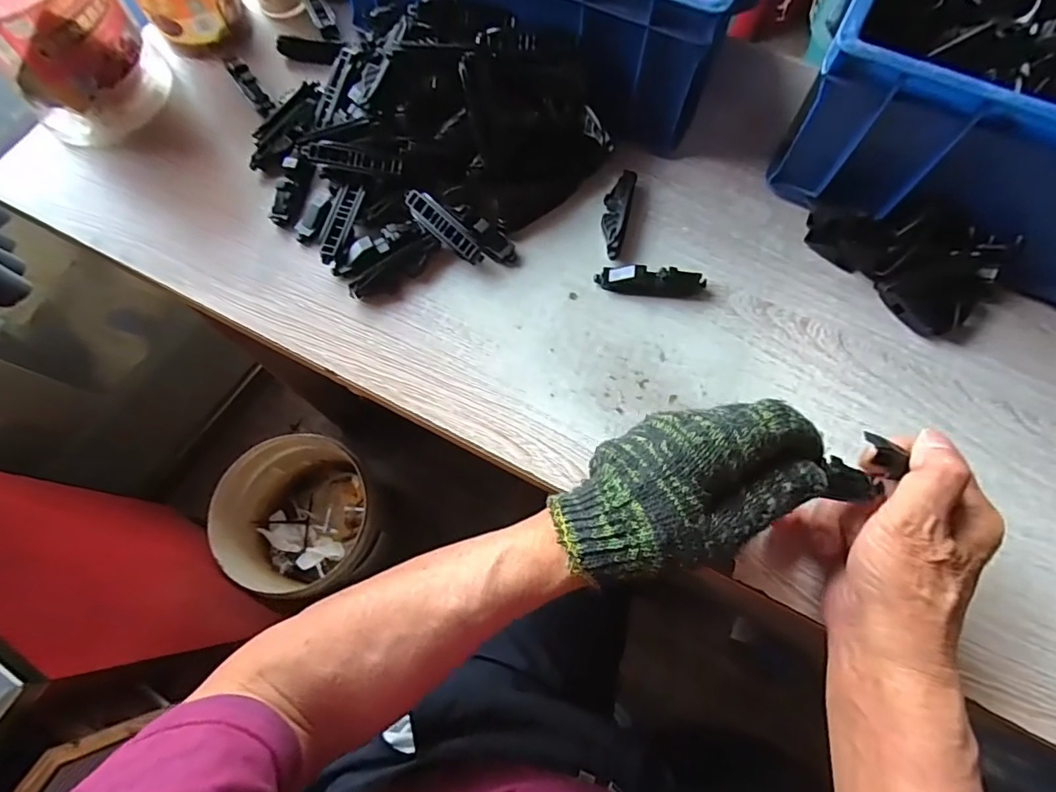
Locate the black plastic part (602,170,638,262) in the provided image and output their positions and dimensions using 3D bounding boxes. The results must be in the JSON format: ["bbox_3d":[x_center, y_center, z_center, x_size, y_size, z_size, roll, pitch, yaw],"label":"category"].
[{"bbox_3d":[0.070,-0.145,0.415,0.021,0.019,0.076,12,72,6],"label":"black plastic part"}]

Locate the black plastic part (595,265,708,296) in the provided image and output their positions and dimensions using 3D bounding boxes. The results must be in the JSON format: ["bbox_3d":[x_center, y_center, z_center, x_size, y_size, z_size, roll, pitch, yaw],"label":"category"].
[{"bbox_3d":[0.094,-0.087,0.394,0.080,0.018,0.018,7,72,4],"label":"black plastic part"}]

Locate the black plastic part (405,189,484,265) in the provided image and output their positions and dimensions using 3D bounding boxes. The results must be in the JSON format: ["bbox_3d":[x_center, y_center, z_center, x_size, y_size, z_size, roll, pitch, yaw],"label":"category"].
[{"bbox_3d":[-0.065,-0.133,0.399,0.076,0.008,0.019,42,77,14],"label":"black plastic part"}]

